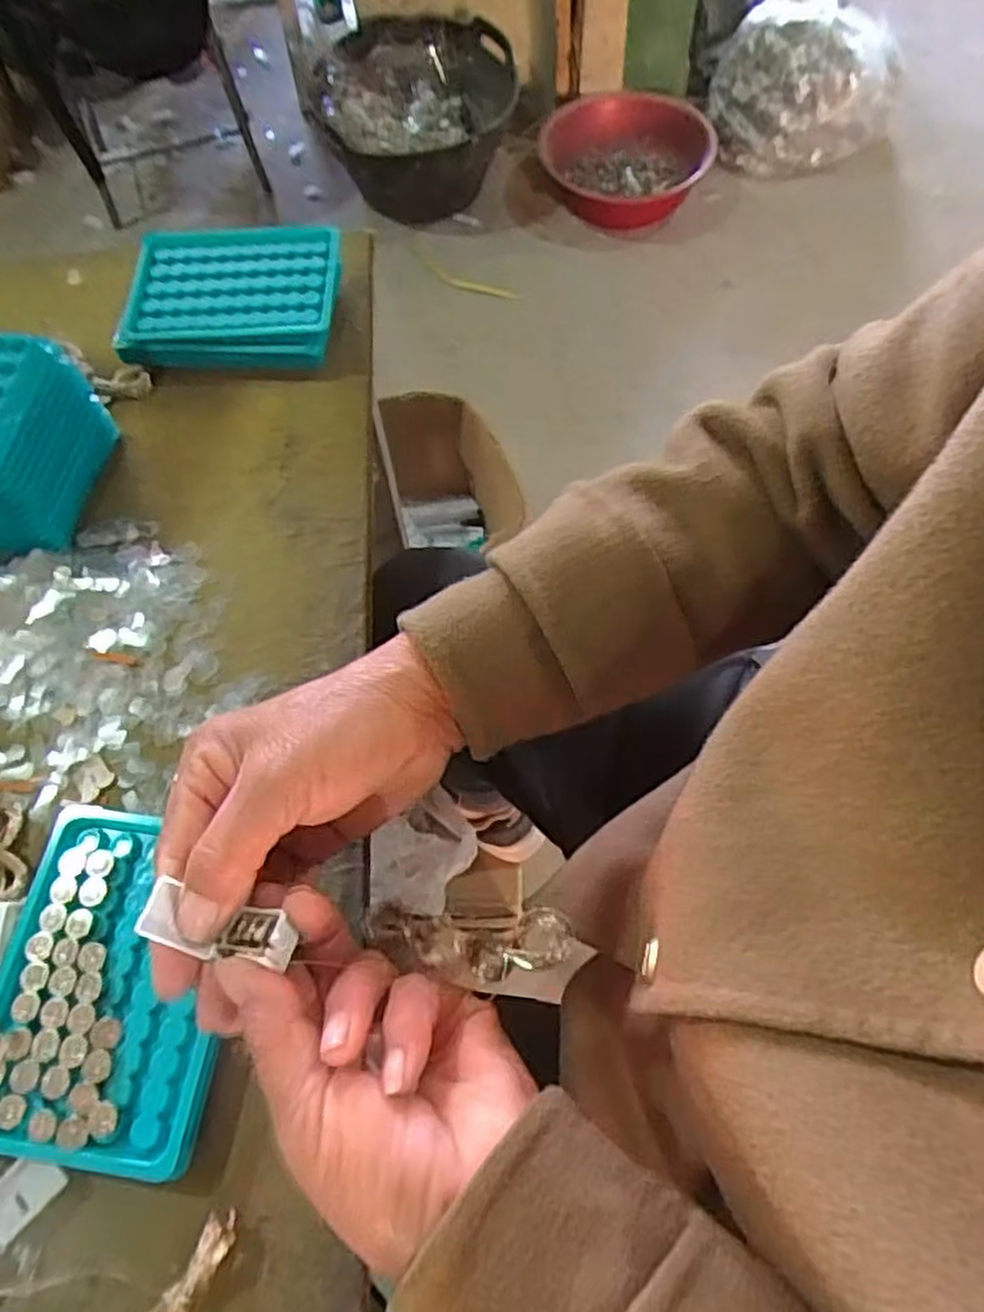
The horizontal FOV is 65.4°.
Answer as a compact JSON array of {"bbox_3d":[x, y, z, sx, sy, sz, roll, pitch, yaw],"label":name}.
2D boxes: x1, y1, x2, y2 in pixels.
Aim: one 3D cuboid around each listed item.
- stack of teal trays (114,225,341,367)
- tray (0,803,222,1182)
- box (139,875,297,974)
[{"bbox_3d":[-0.164,-0.230,0.494,0.128,0.034,0.096,1,63,0],"label":"stack of teal trays"},{"bbox_3d":[-0.154,0.132,0.317,0.092,0.020,0.129,6,63,3],"label":"tray"},{"bbox_3d":[-0.090,0.089,0.255,0.049,0.015,0.016,11,63,0],"label":"box"}]

